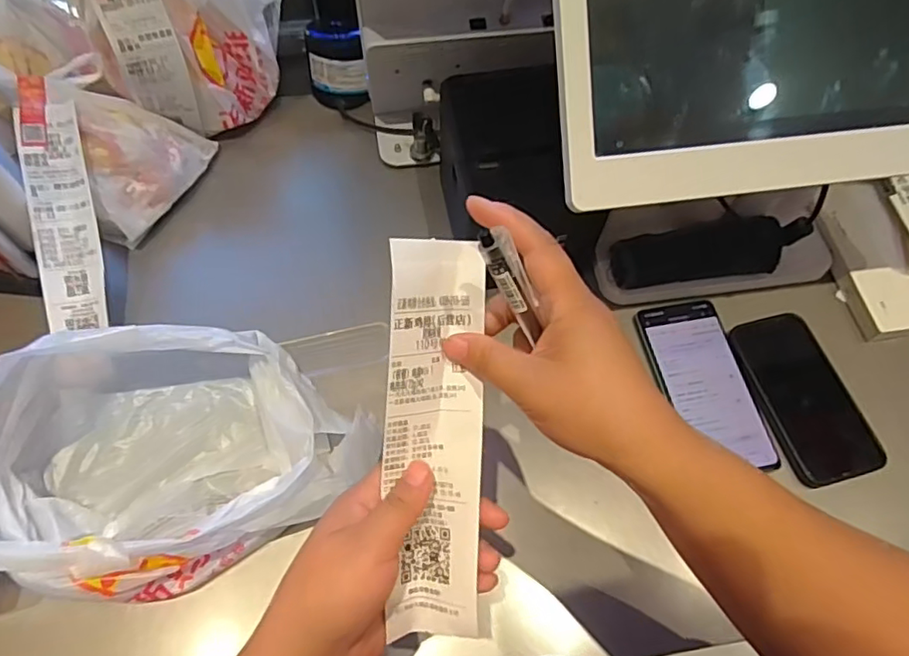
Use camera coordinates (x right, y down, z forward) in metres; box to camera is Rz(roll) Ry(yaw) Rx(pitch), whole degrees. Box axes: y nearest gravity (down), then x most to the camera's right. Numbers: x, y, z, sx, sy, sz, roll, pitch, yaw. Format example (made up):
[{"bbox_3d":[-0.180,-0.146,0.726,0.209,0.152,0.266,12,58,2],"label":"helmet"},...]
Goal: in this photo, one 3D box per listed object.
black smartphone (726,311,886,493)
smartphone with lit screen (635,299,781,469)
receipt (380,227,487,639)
[{"bbox_3d":[0.308,0.058,0.511,0.082,0.007,0.148,-13,64,-8],"label":"black smartphone"},{"bbox_3d":[0.220,0.047,0.515,0.076,0.011,0.158,-9,64,-6],"label":"smartphone with lit screen"},{"bbox_3d":[-0.010,0.058,0.299,0.050,0.023,0.203,-1,94,-2],"label":"receipt"}]

